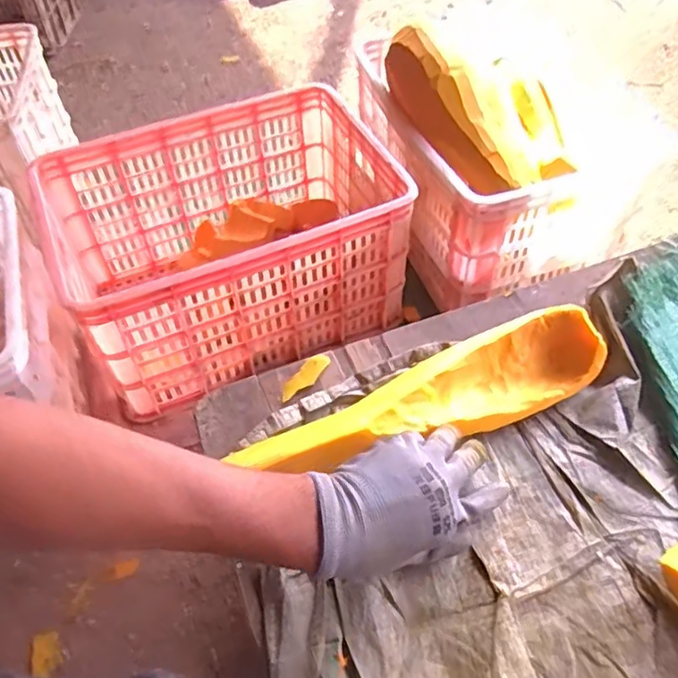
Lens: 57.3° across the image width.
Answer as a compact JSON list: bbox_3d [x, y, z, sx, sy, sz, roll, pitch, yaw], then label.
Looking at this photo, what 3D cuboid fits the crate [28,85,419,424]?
[{"bbox_3d":[-0.169,-0.157,0.955,0.488,0.225,0.325,-21,54,-13],"label":"crate"}]

